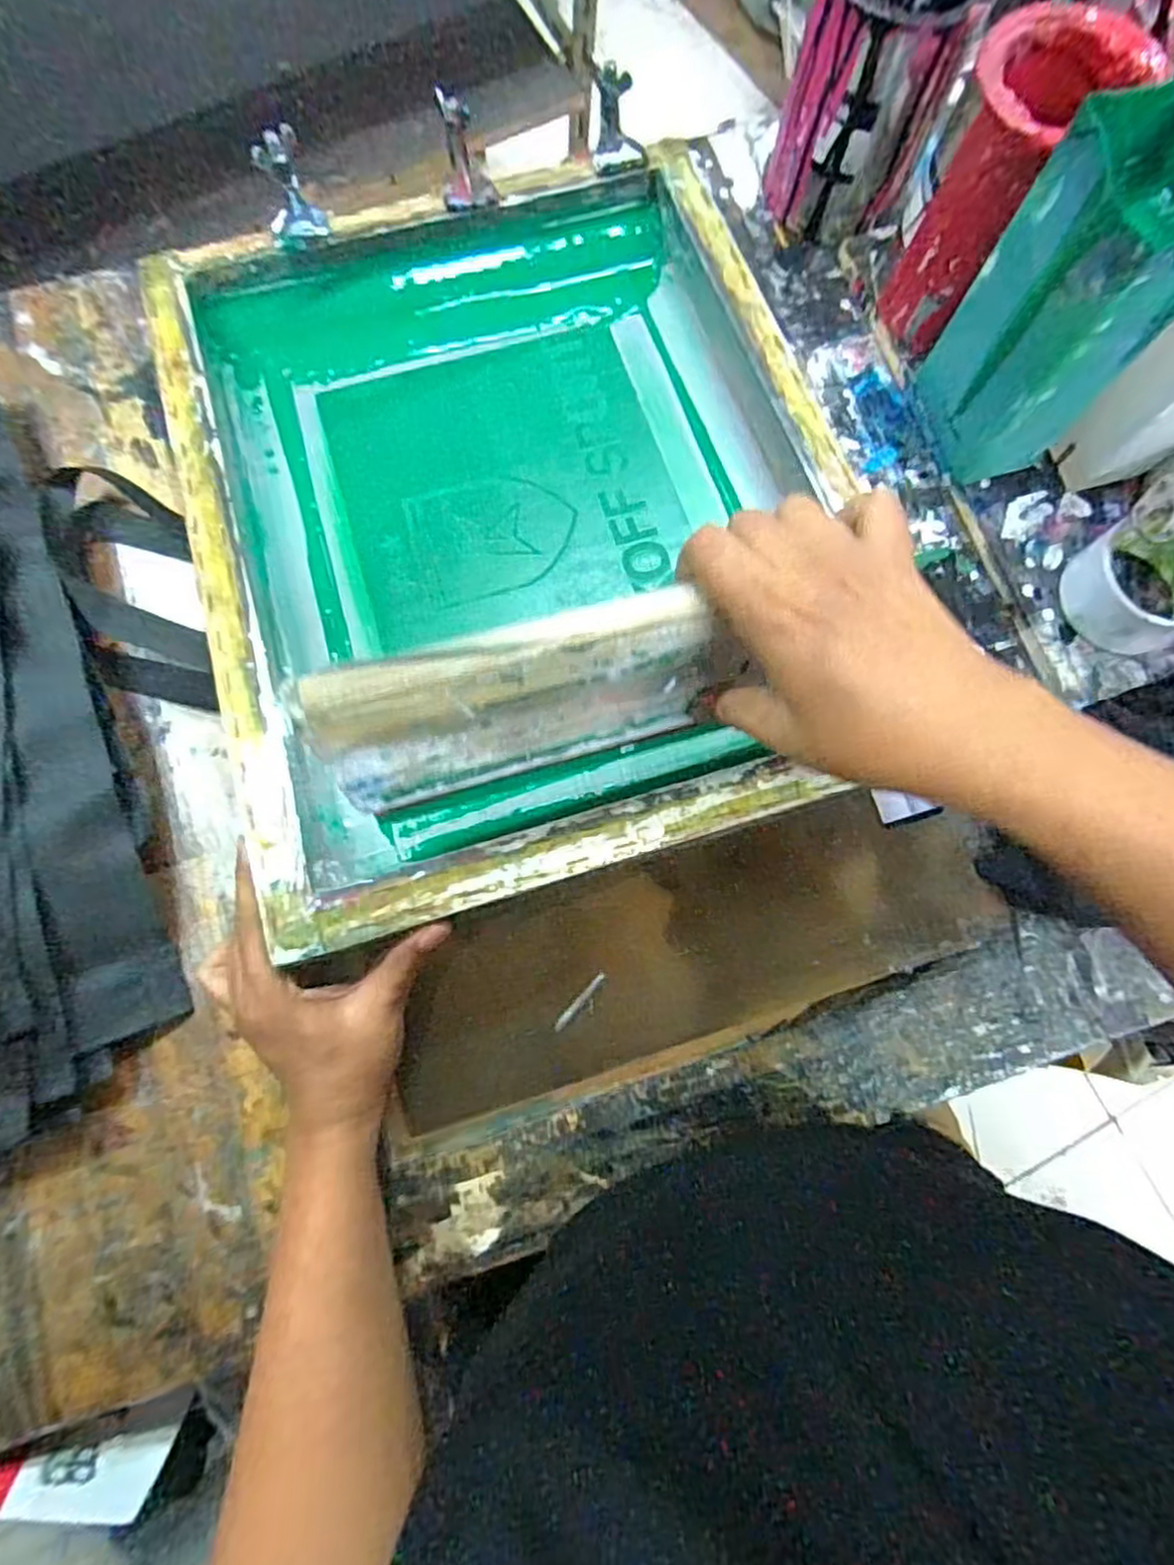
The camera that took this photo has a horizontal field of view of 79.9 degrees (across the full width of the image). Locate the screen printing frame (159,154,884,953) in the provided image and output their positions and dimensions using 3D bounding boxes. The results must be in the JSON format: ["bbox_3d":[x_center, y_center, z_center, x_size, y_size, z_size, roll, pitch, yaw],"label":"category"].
[{"bbox_3d":[-0.043,-0.179,0.453,0.388,0.058,0.481,-17,72,-5],"label":"screen printing frame"}]

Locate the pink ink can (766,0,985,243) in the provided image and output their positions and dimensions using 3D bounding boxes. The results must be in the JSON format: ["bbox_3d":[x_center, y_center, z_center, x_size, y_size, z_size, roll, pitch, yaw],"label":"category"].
[{"bbox_3d":[0.193,-0.487,0.490,0.095,0.141,0.096,0,78,-2],"label":"pink ink can"}]

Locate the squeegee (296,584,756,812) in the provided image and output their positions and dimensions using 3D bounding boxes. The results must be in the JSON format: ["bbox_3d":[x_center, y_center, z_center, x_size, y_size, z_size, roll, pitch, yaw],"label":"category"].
[{"bbox_3d":[-0.029,-0.042,0.315,0.178,0.104,0.028,-17,62,-5],"label":"squeegee"}]

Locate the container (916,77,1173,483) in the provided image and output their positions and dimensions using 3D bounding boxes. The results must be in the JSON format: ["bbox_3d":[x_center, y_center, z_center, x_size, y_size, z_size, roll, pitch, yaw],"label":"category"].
[{"bbox_3d":[0.281,-0.274,0.412,0.080,0.184,0.092,-10,78,-4],"label":"container"}]

